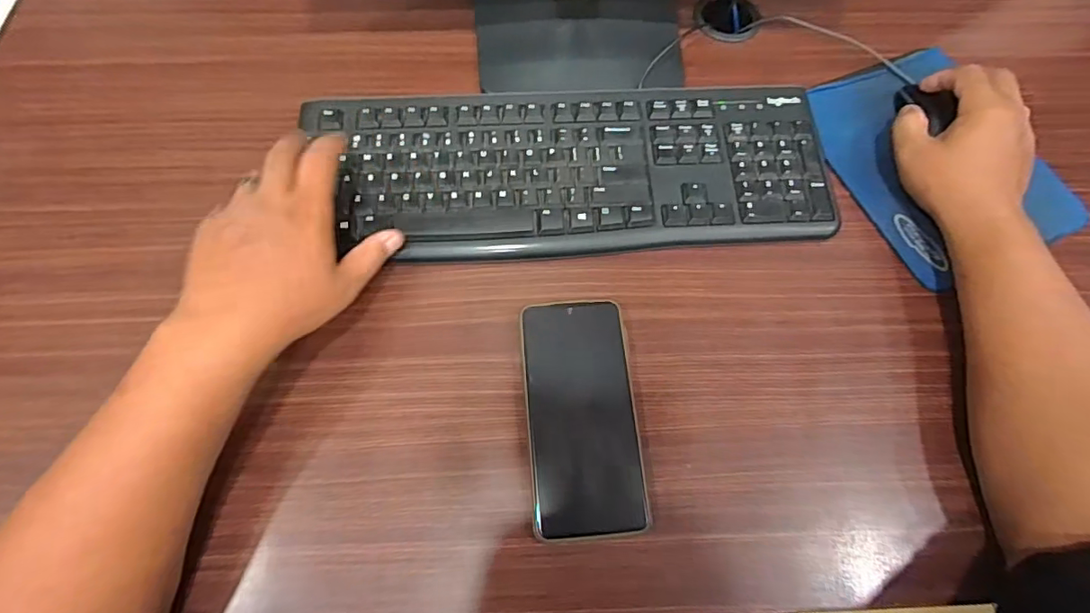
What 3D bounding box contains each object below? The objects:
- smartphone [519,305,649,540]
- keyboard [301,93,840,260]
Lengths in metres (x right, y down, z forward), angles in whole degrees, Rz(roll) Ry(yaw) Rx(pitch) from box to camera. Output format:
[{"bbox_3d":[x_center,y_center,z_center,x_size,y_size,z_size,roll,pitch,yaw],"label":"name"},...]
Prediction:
[{"bbox_3d":[0.026,0.076,0.374,0.077,0.014,0.160,-4,69,-3],"label":"smartphone"},{"bbox_3d":[0.026,-0.114,0.437,0.410,0.016,0.151,-1,69,-2],"label":"keyboard"}]

